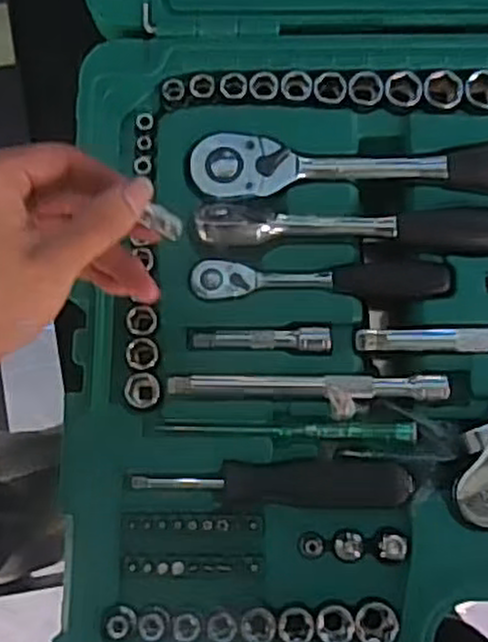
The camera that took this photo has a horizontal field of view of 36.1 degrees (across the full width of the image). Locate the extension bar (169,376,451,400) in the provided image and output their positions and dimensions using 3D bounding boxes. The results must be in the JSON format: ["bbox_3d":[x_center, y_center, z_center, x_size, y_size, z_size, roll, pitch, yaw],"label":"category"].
[{"bbox_3d":[0.035,0.036,0.409,0.150,0.010,0.012,1,80,1],"label":"extension bar"}]

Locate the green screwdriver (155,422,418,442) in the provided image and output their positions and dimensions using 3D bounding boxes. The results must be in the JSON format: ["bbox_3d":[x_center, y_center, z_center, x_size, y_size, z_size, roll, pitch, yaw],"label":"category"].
[{"bbox_3d":[0.023,0.060,0.409,0.139,0.006,0.010,1,80,1],"label":"green screwdriver"}]

